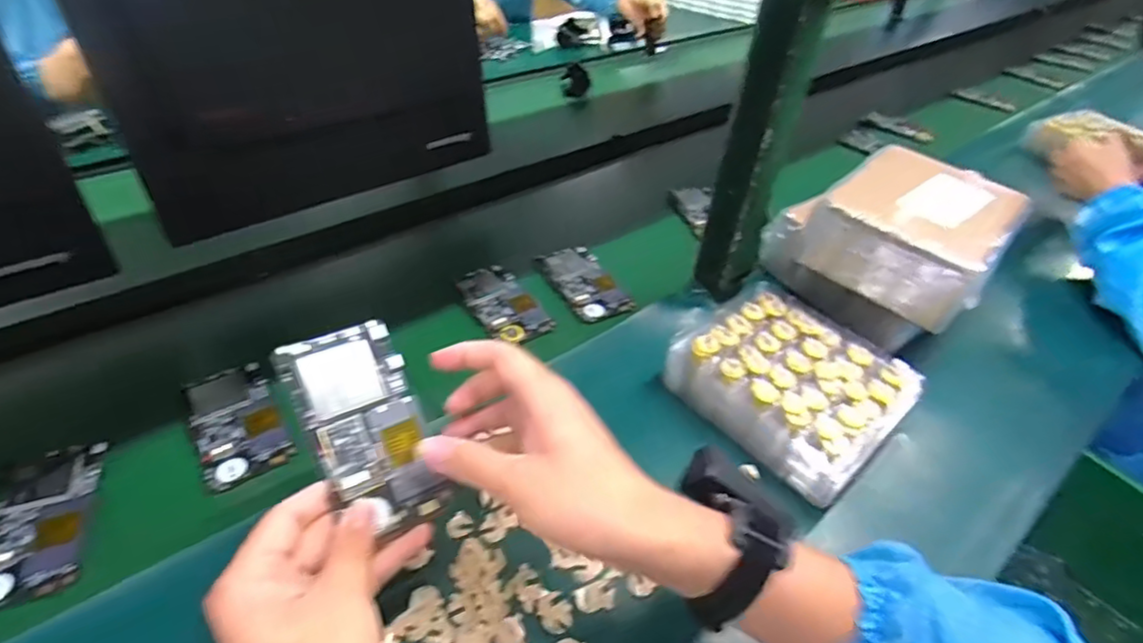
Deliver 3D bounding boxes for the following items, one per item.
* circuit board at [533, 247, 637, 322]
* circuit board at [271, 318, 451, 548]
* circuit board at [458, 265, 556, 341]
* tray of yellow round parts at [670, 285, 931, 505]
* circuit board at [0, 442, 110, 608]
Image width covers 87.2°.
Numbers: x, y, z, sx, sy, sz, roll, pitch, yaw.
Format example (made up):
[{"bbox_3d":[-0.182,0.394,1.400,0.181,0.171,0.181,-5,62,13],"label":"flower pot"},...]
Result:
[{"bbox_3d":[0.012,-0.046,0.672,0.064,0.012,0.126,-19,44,-20],"label":"circuit board"},{"bbox_3d":[-0.123,0.064,0.363,0.066,0.006,0.126,-21,82,-32],"label":"circuit board"},{"bbox_3d":[-0.076,-0.024,0.634,0.064,0.012,0.132,-22,45,-24],"label":"circuit board"},{"bbox_3d":[0.185,0.043,0.535,0.151,0.051,0.200,-31,52,-32],"label":"tray of yellow round parts"},{"bbox_3d":[-0.377,0.141,0.426,0.064,0.009,0.122,-14,42,-15],"label":"circuit board"}]

